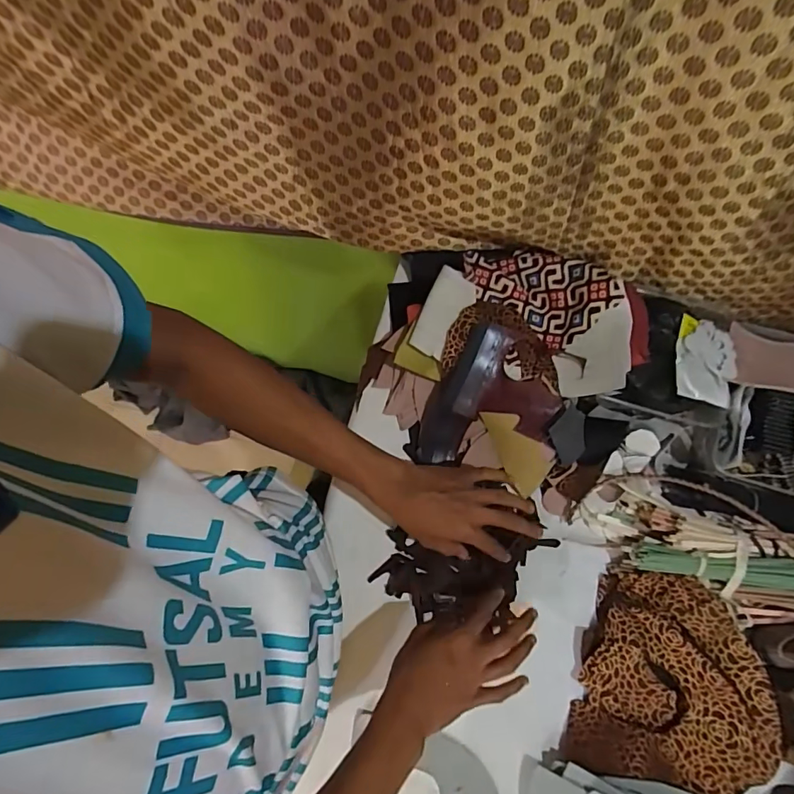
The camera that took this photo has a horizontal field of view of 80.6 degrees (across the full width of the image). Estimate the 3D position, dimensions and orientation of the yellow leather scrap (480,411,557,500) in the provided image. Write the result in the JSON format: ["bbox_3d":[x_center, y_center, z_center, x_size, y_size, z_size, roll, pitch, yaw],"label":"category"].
[{"bbox_3d":[0.151,0.067,0.575,0.054,0.010,0.122,-22,110,28],"label":"yellow leather scrap"}]

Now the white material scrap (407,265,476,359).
[{"bbox_3d":[0.057,-0.105,0.581,0.054,0.025,0.109,26,75,8],"label":"white material scrap"}]

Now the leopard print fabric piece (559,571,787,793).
[{"bbox_3d":[0.305,0.308,0.513,0.198,0.036,0.208,13,74,4],"label":"leopard print fabric piece"}]

